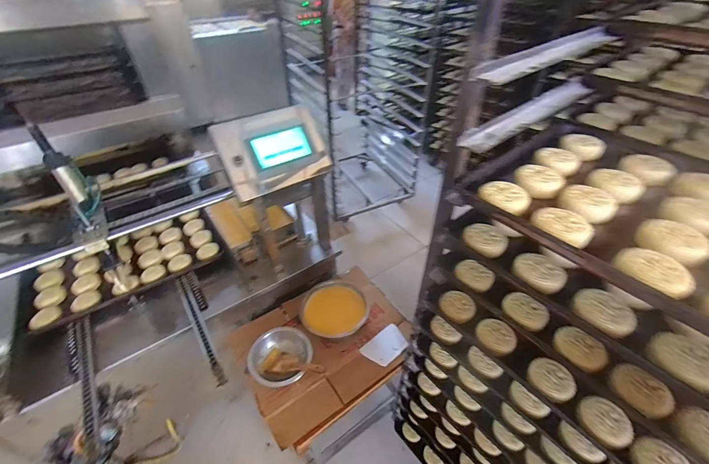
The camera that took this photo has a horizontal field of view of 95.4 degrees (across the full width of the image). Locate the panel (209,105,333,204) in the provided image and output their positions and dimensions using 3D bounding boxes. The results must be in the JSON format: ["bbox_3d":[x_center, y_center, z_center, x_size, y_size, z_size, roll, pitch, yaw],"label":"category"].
[{"bbox_3d":[-0.245,-0.244,0.987,0.307,0.217,0.080,-25,19,-24],"label":"panel"}]

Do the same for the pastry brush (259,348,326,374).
[{"bbox_3d":[-0.184,0.394,0.957,0.223,0.034,0.078,-7,33,32],"label":"pastry brush"}]

